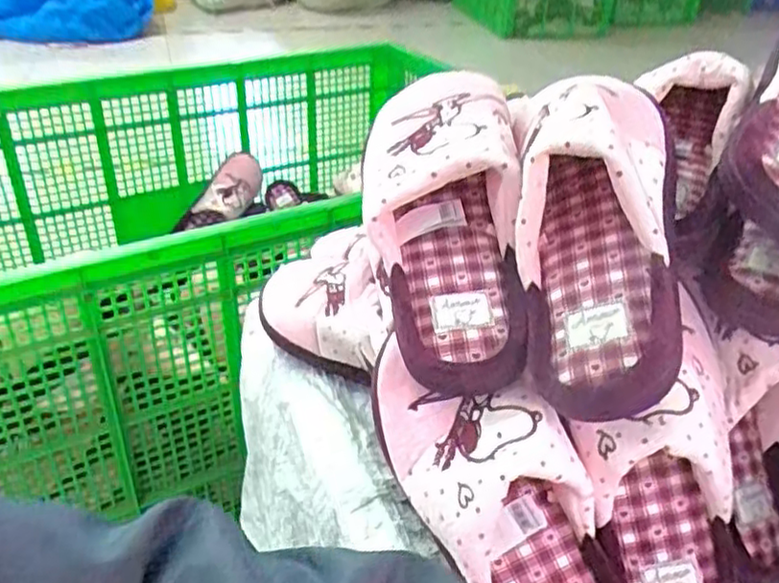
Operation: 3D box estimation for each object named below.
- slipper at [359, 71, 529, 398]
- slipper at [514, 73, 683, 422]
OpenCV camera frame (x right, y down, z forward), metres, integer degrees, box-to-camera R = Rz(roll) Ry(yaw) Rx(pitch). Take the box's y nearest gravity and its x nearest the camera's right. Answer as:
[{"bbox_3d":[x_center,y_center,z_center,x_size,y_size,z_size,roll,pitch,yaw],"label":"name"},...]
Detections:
[{"bbox_3d":[0.033,-0.053,0.421,0.095,0.066,0.230,-2,68,-6],"label":"slipper"},{"bbox_3d":[0.118,-0.042,0.385,0.090,0.073,0.226,4,65,2],"label":"slipper"}]

